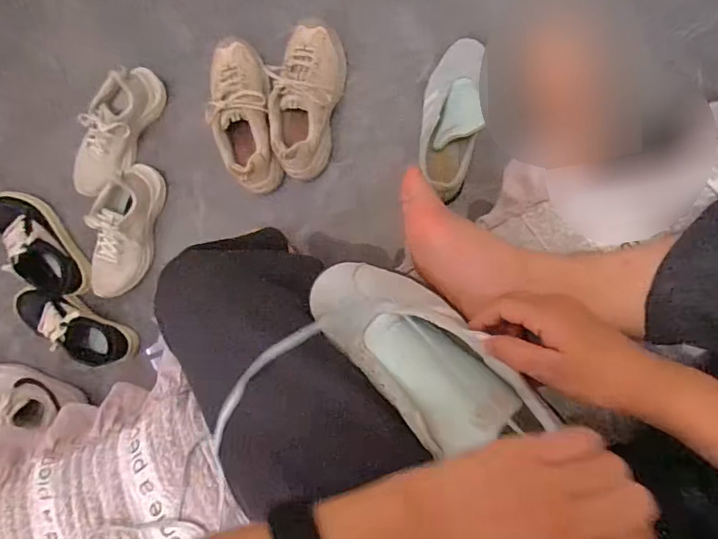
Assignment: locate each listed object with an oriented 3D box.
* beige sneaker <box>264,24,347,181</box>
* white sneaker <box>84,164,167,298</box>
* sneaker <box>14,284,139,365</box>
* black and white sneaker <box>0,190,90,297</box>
[{"bbox_3d":[-0.086,-0.284,0.800,0.111,0.106,0.251,2,94,9],"label":"beige sneaker"},{"bbox_3d":[-0.425,-0.062,0.862,0.079,0.100,0.253,25,97,7],"label":"white sneaker"},{"bbox_3d":[-0.545,0.109,0.895,0.247,0.087,0.099,18,96,8],"label":"sneaker"},{"bbox_3d":[-0.615,-0.047,0.895,0.093,0.076,0.239,-41,87,9],"label":"black and white sneaker"}]

